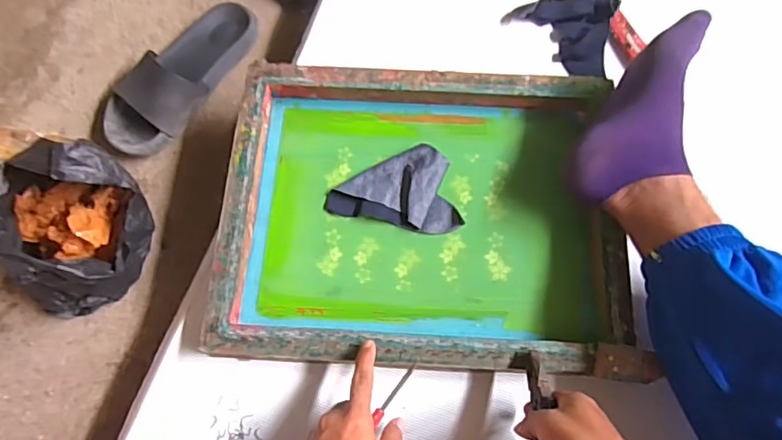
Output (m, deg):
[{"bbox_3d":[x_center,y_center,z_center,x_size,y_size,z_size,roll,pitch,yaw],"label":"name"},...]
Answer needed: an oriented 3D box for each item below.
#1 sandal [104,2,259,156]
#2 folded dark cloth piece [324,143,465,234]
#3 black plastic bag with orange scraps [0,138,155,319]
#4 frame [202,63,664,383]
[{"bbox_3d":[-0.308,-0.214,0.816,0.110,0.063,0.276,32,75,13],"label":"sandal"},{"bbox_3d":[0.000,-0.027,0.673,0.148,0.023,0.106,-14,70,-3],"label":"folded dark cloth piece"},{"bbox_3d":[-0.373,0.011,0.659,0.166,0.166,0.162,-16,71,-4],"label":"black plastic bag with orange scraps"},{"bbox_3d":[0.037,-0.014,0.656,0.452,0.057,0.355,3,73,2],"label":"frame"}]

